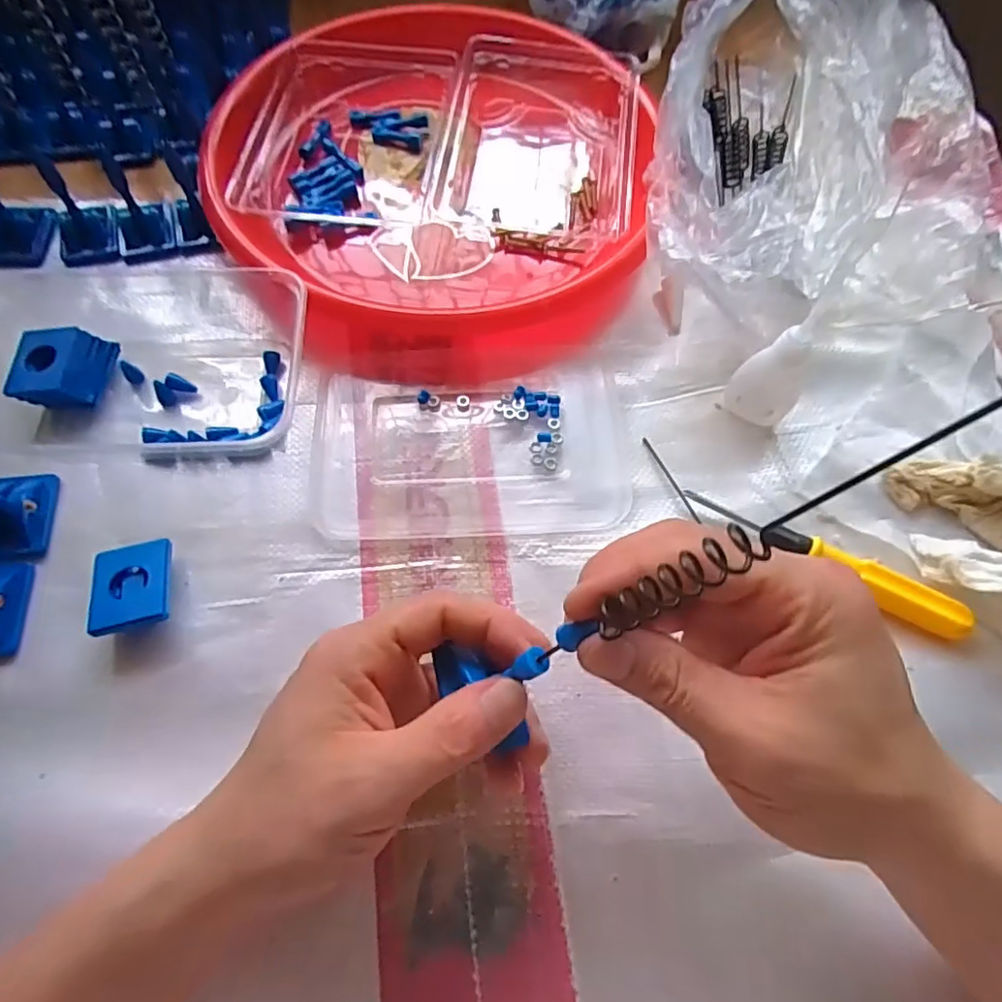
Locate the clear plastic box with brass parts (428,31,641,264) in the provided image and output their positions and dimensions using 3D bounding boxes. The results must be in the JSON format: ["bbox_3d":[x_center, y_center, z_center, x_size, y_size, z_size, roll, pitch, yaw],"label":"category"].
[{"bbox_3d":[0.029,-0.240,0.415,0.127,0.034,0.171,8,65,2],"label":"clear plastic box with brass parts"}]

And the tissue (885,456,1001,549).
[{"bbox_3d":[0.254,0.001,0.312,0.098,0.026,0.037,10,65,3],"label":"tissue"}]

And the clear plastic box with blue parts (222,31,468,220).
[{"bbox_3d":[-0.098,-0.249,0.413,0.122,0.033,0.171,7,64,1],"label":"clear plastic box with blue parts"}]

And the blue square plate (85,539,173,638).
[{"bbox_3d":[-0.177,0.041,0.291,0.034,0.010,0.043,-9,59,-14],"label":"blue square plate"}]

